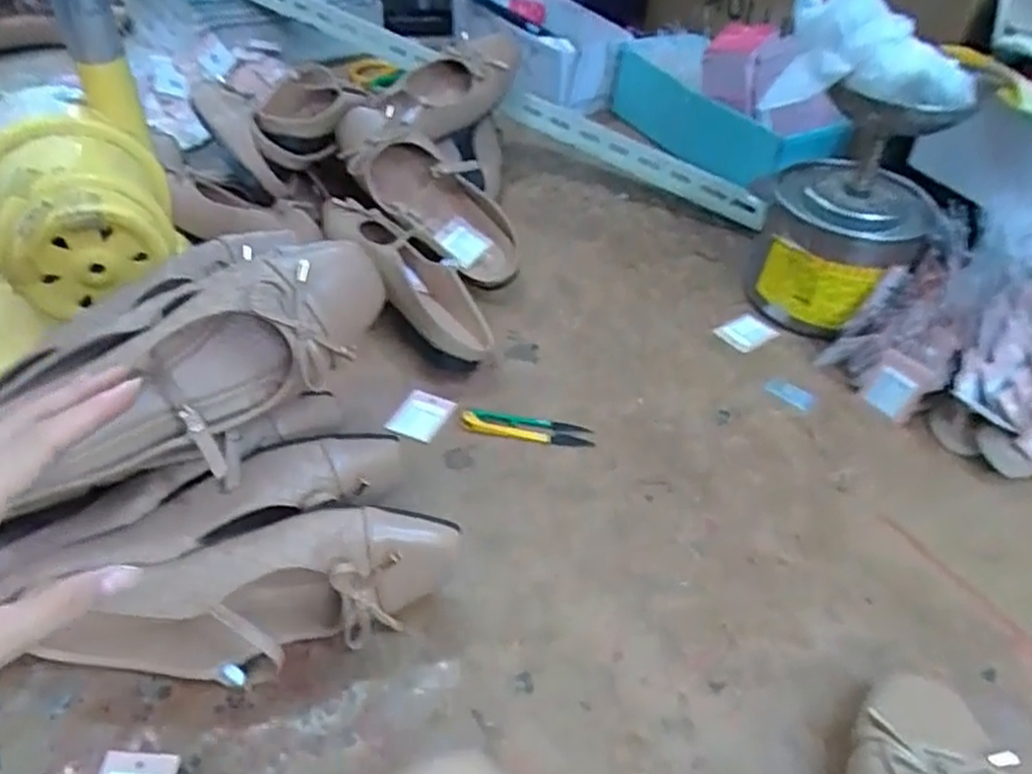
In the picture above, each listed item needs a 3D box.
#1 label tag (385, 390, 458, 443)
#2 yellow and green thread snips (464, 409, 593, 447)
[{"bbox_3d":[-0.076,0.022,0.598,0.039,0.009,0.053,18,46,16],"label":"label tag"},{"bbox_3d":[0.009,0.032,0.584,0.101,0.005,0.022,8,44,6],"label":"yellow and green thread snips"}]

